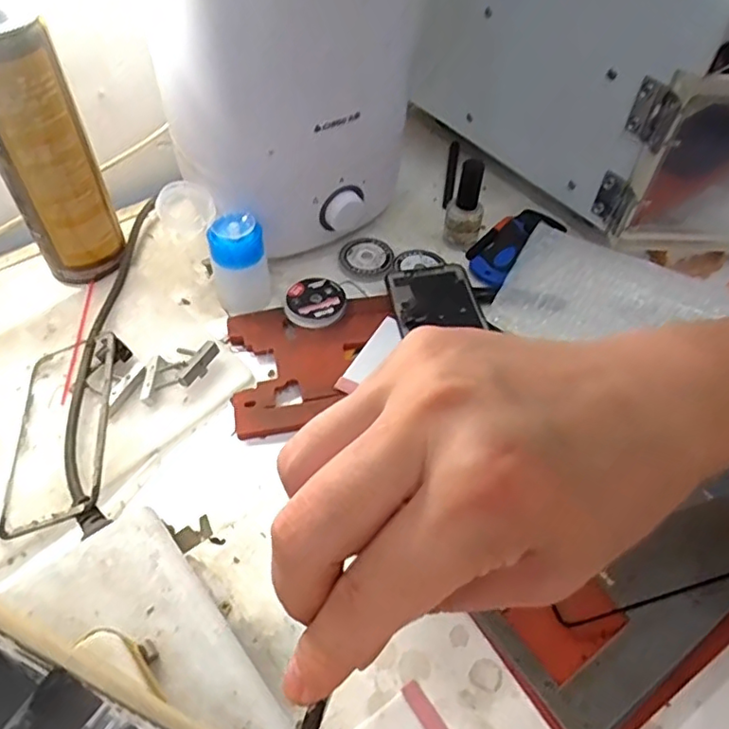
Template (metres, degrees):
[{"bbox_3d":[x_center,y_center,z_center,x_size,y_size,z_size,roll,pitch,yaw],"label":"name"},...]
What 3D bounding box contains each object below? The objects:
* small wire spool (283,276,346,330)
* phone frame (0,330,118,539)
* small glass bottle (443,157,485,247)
[{"bbox_3d":[-0.038,-0.051,0.477,0.049,0.011,0.054,22,55,14],"label":"small wire spool"},{"bbox_3d":[-0.199,0.040,0.397,0.073,0.013,0.150,-18,50,9],"label":"phone frame"},{"bbox_3d":[0.088,-0.140,0.509,0.031,0.083,0.025,11,53,6],"label":"small glass bottle"}]

